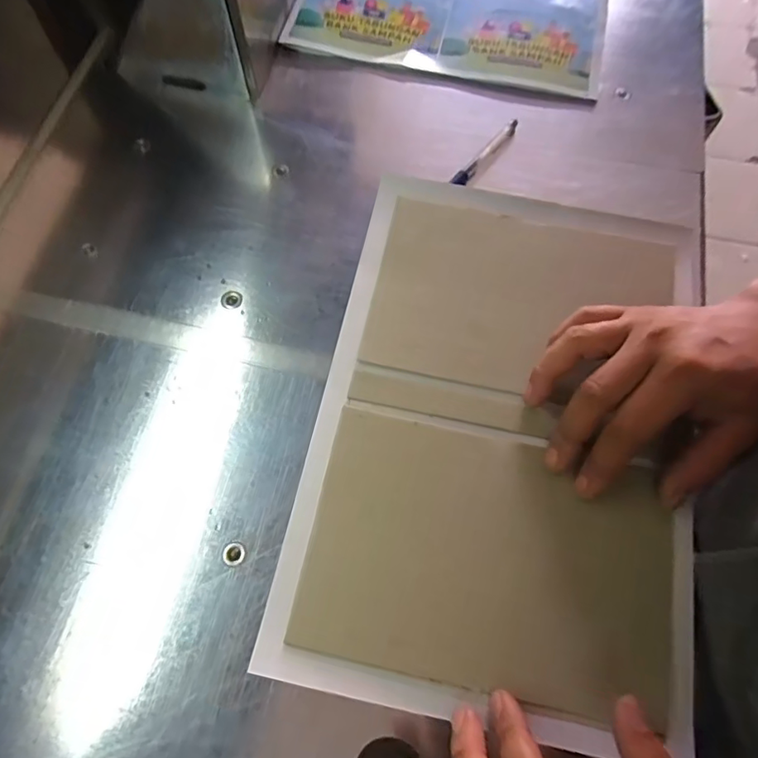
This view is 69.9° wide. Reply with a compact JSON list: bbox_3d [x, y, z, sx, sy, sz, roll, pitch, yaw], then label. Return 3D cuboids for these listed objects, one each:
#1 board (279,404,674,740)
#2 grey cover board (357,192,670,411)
[{"bbox_3d":[0.064,0.103,0.320,0.206,0.008,0.141,10,70,7],"label":"board"},{"bbox_3d":[0.100,-0.055,0.388,0.201,0.008,0.138,12,70,5],"label":"grey cover board"}]

